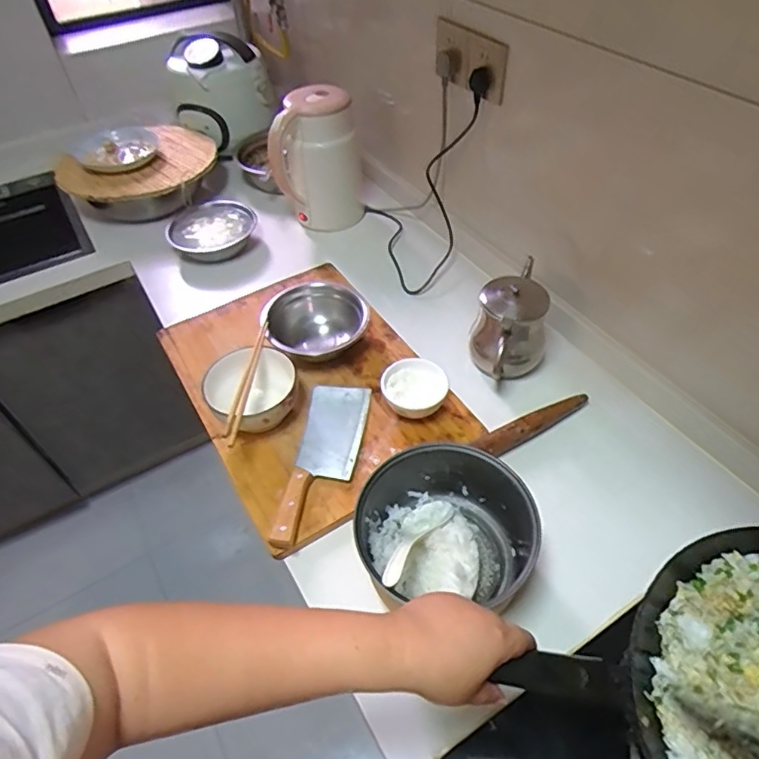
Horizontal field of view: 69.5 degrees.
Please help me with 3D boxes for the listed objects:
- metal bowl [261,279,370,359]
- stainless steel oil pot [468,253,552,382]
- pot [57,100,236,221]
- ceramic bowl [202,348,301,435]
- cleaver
[{"bbox_3d":[-0.107,-0.090,0.924,0.165,0.078,0.159,-16,50,-11],"label":"metal bowl"},{"bbox_3d":[0.209,-0.087,0.882,0.117,0.157,0.195,11,50,12],"label":"stainless steel oil pot"},{"bbox_3d":[-0.541,-0.482,1.249,0.354,0.130,0.270,-8,49,-4],"label":"pot"},{"bbox_3d":[-0.189,0.025,0.824,0.127,0.076,0.126,-1,48,2],"label":"ceramic bowl"},{"bbox_3d":[-0.077,0.110,0.782,0.088,0.025,0.266,5,49,7],"label":"cleaver"}]

